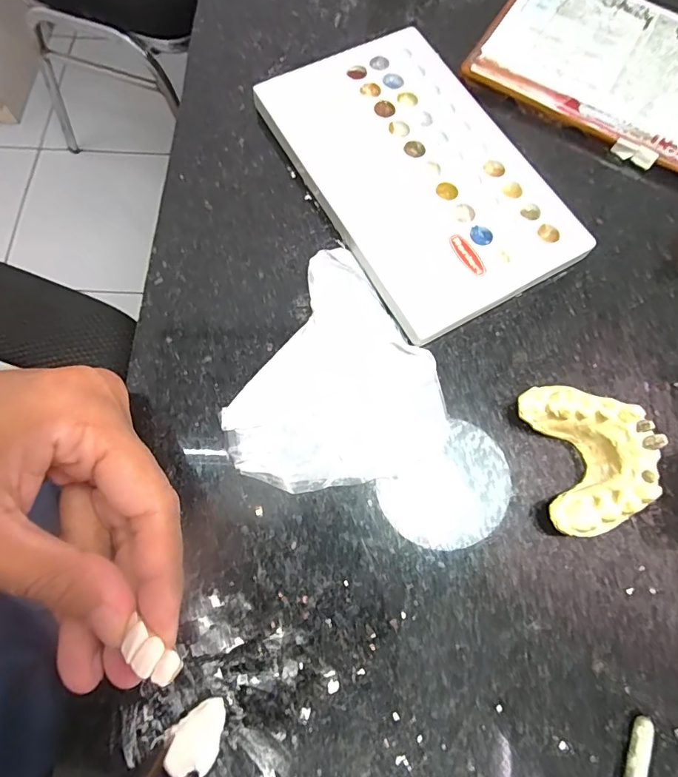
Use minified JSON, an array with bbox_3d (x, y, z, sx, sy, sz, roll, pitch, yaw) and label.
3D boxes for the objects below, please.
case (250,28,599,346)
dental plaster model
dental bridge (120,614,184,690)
[{"bbox_3d":[0.035,-0.101,0.214,0.090,0.012,0.151,-29,76,-9],"label":"case"},{"bbox_3d":[0.093,0.025,0.170,0.037,0.025,0.054,-9,74,-3],"label":"dental plaster model"},{"bbox_3d":[-0.054,0.077,0.131,0.019,0.004,0.010,27,75,21],"label":"dental bridge"}]

